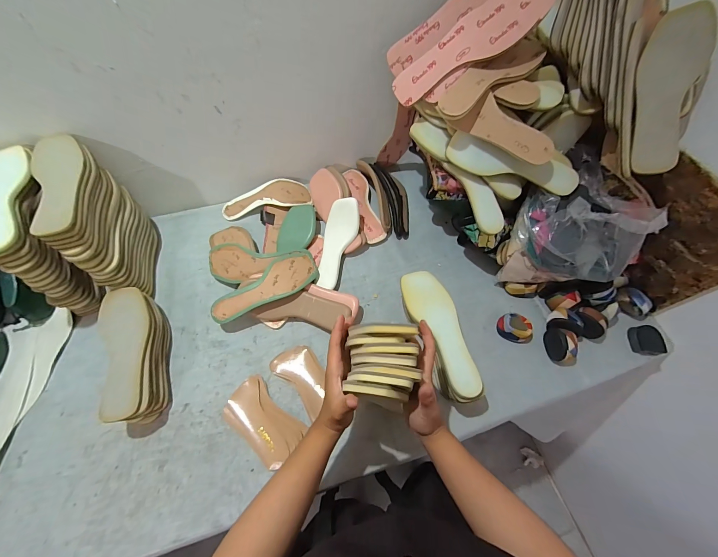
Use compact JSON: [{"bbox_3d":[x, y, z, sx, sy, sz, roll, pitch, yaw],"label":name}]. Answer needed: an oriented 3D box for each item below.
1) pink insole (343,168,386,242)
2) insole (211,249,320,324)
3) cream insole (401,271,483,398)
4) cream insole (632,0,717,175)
[{"bbox_3d":[0.014,-0.190,0.773,0.058,0.025,0.228,-13,61,-9],"label":"pink insole"},{"bbox_3d":[-0.181,0.017,0.623,0.236,0.038,0.092,-39,68,-22],"label":"insole"},{"bbox_3d":[0.153,0.088,0.550,0.074,0.025,0.236,-19,62,-12],"label":"cream insole"},{"bbox_3d":[0.473,-0.285,0.471,0.024,0.229,0.075,-2,14,-36],"label":"cream insole"}]

